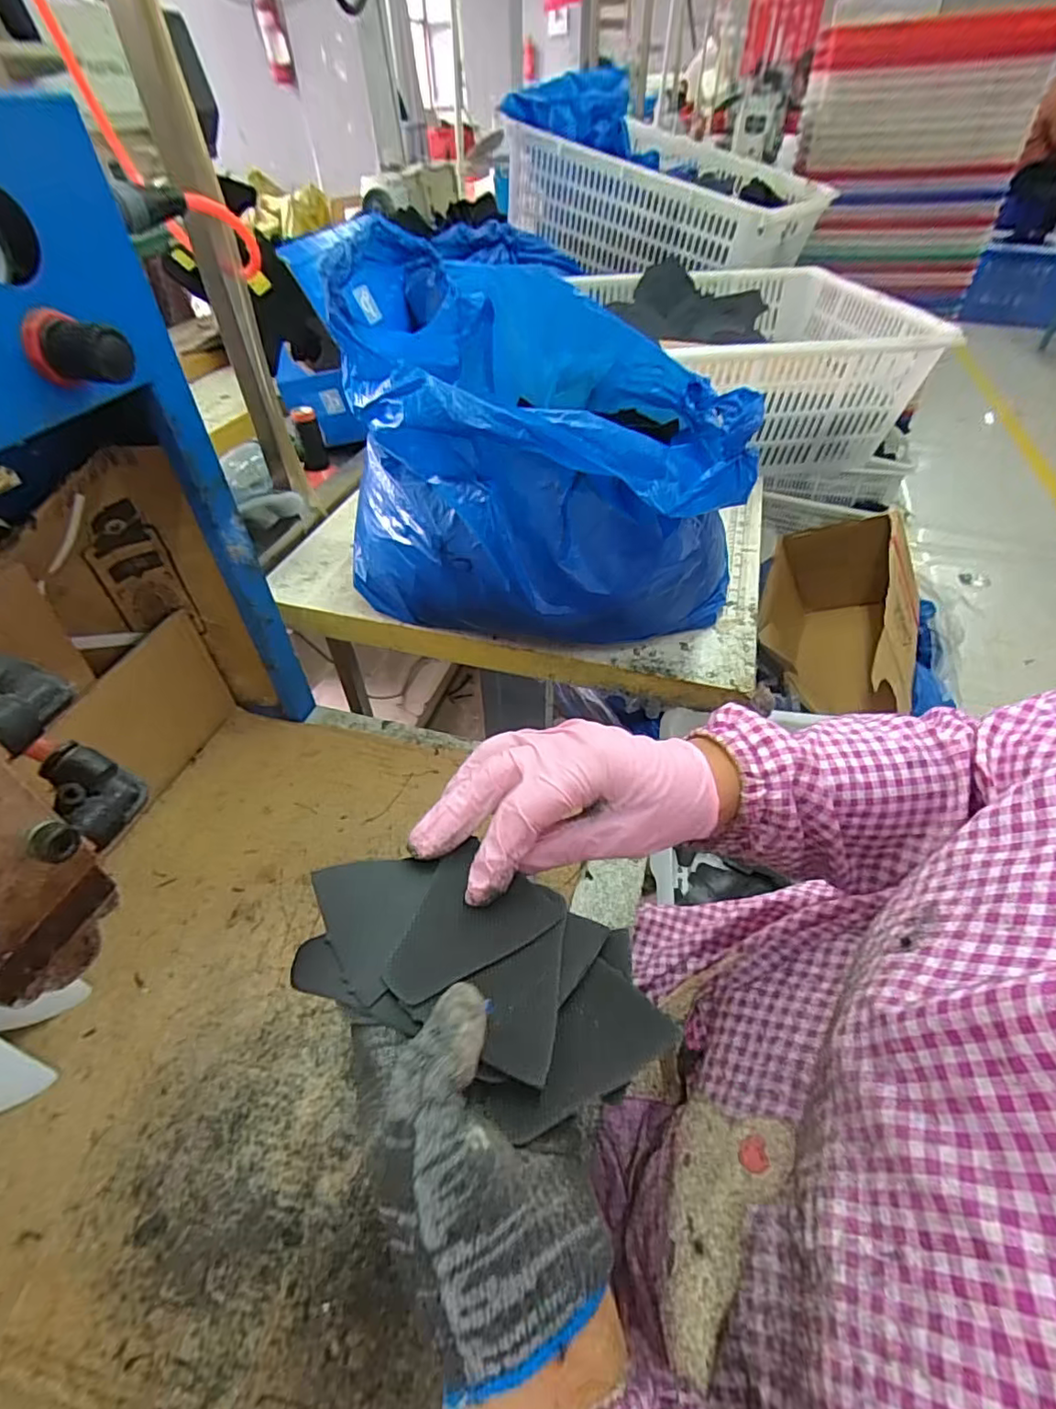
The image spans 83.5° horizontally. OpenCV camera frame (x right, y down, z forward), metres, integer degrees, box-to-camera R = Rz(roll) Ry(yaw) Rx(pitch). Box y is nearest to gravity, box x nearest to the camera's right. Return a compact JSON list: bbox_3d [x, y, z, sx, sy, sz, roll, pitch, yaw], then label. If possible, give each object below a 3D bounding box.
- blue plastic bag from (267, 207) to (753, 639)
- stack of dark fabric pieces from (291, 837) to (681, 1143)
[{"bbox_3d":[0.028,-0.232,0.540,0.335,0.273,0.312,17,48,17],"label":"blue plastic bag"},{"bbox_3d":[-0.020,0.111,0.250,0.154,0.015,0.082,19,49,12],"label":"stack of dark fabric pieces"}]

